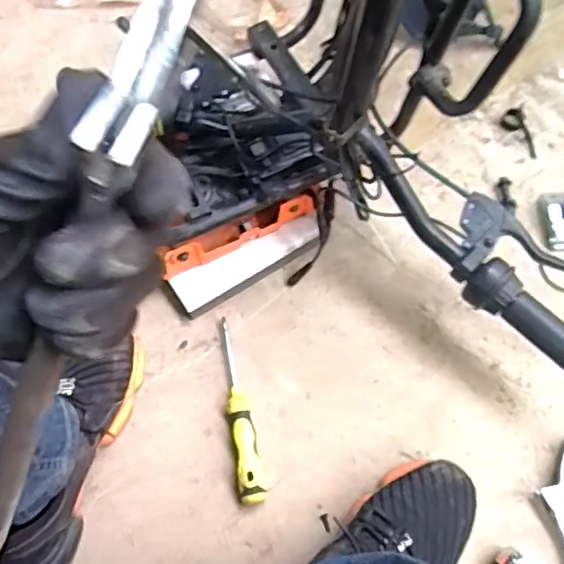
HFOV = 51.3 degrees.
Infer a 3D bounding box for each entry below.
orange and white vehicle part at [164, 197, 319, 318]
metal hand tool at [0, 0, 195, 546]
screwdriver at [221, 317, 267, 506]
[{"bbox_3d":[-0.043,-0.036,0.691,0.195,0.069,0.061,-29,67,-10],"label":"orange and white vehicle part"},{"bbox_3d":[-0.089,0.022,0.217,0.027,0.031,0.277,35,115,17],"label":"metal hand tool"},{"bbox_3d":[-0.048,0.136,0.635,0.028,0.029,0.199,-12,66,-3],"label":"screwdriver"}]

